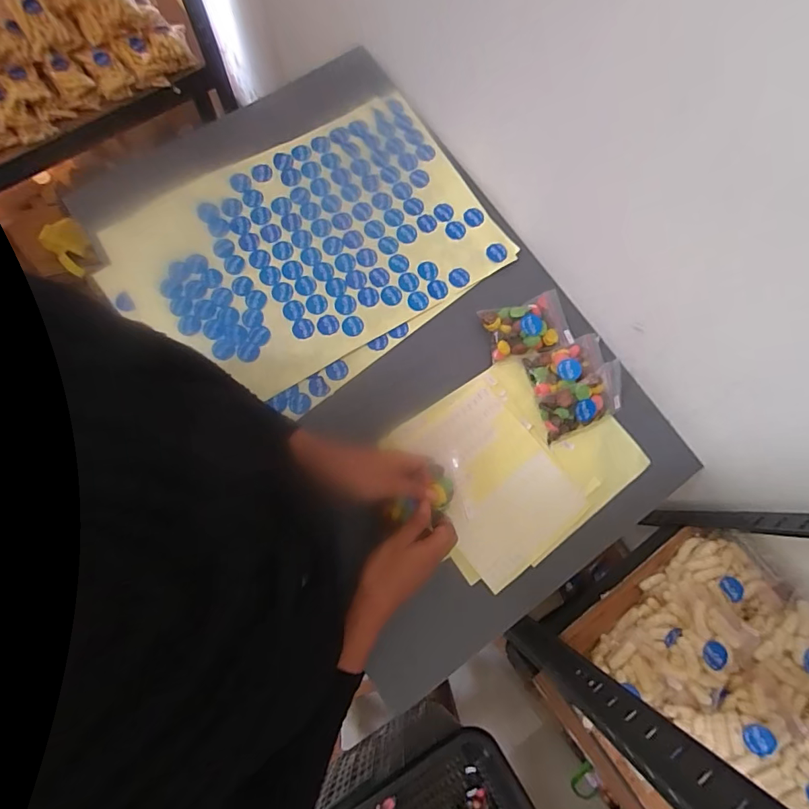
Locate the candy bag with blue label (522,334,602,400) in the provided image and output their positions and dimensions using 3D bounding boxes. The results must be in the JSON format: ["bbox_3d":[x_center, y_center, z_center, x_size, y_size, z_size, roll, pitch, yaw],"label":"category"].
[{"bbox_3d":[0.215,-0.054,0.587,0.116,0.022,0.057,-20,80,-7],"label":"candy bag with blue label"}]

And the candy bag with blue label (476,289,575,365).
[{"bbox_3d":[0.162,-0.103,0.602,0.111,0.015,0.073,-16,79,-6],"label":"candy bag with blue label"}]

